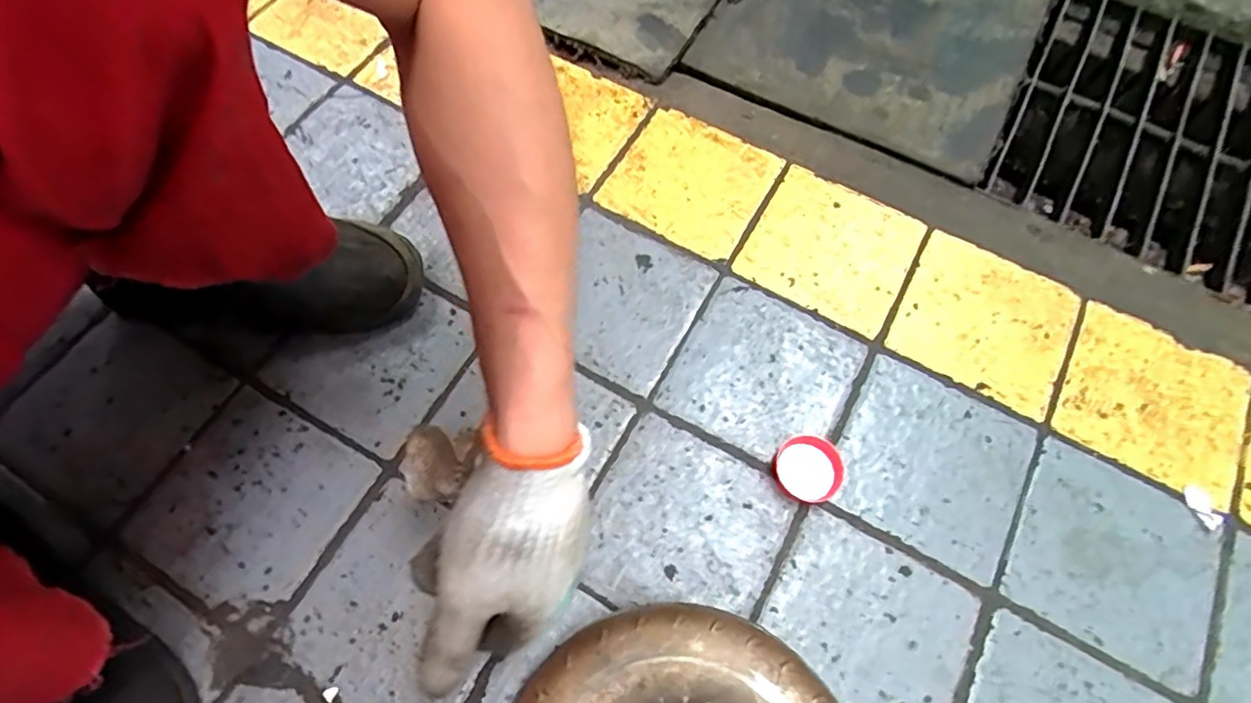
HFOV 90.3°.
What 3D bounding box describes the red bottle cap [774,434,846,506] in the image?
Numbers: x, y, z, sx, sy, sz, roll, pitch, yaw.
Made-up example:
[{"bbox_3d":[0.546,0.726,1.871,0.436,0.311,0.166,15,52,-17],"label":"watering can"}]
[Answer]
[{"bbox_3d":[0.149,0.097,0.508,0.052,0.013,0.054,0,66,0],"label":"red bottle cap"}]

